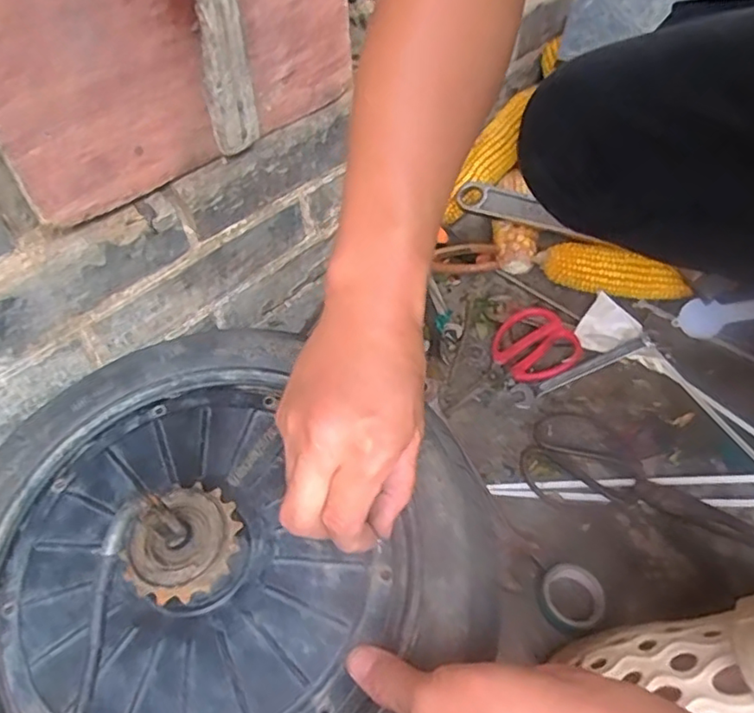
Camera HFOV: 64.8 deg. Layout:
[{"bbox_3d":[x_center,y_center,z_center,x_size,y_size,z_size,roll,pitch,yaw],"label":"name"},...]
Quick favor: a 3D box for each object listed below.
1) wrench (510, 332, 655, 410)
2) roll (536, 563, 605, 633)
[{"bbox_3d":[0.206,0.009,0.596,0.151,0.007,0.024,-26,66,-6],"label":"wrench"},{"bbox_3d":[0.149,0.185,0.458,0.047,0.012,0.048,-1,50,1],"label":"roll"}]

